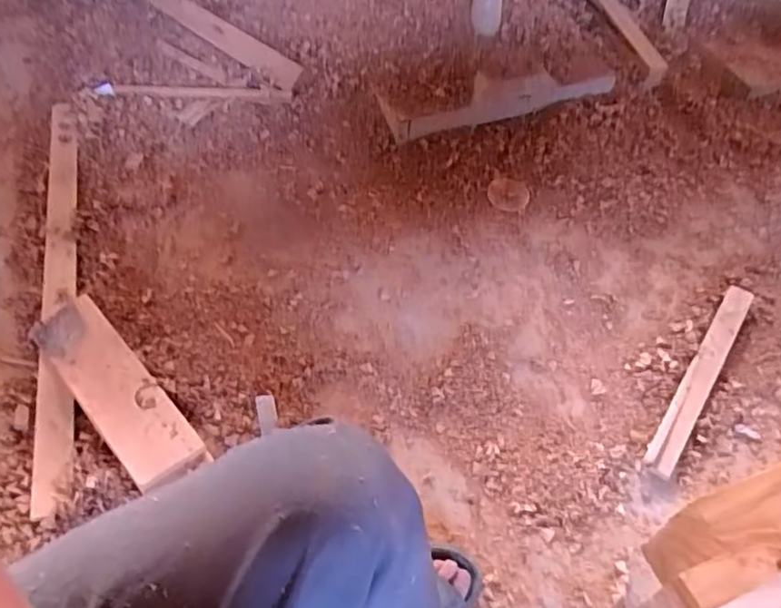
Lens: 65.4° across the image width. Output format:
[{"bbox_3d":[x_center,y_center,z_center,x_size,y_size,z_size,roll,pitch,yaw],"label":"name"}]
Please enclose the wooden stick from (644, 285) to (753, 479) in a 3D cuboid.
[{"bbox_3d":[0.551,0.111,1.066,0.044,0.020,0.464,31,56,20],"label":"wooden stick"}]

